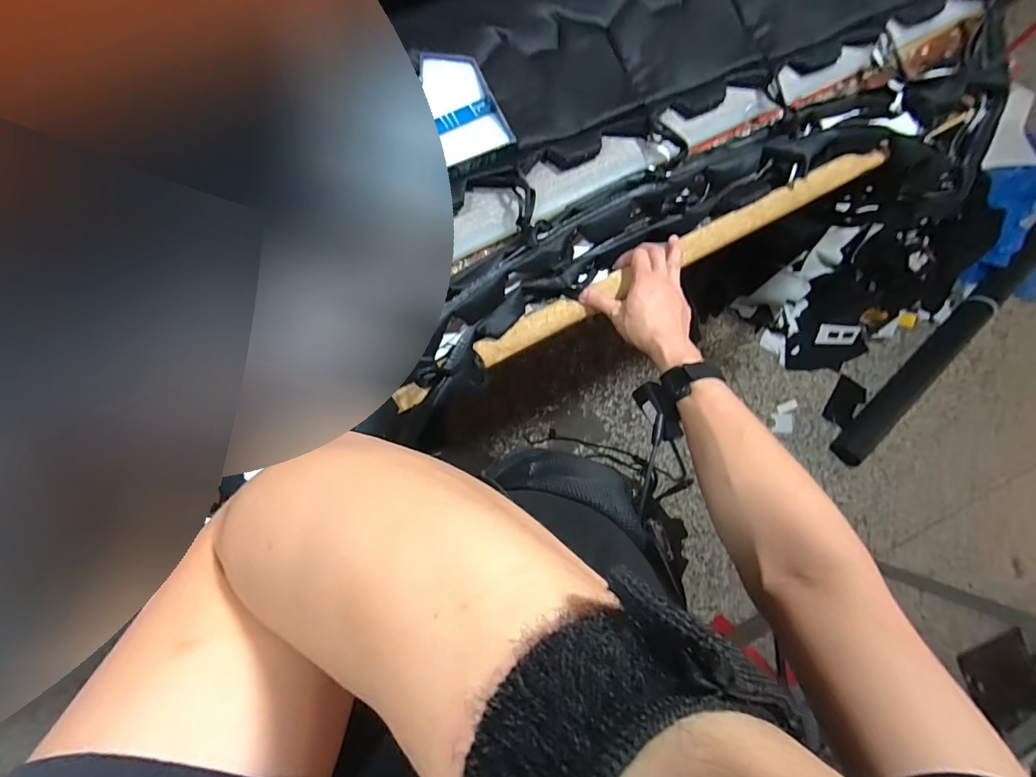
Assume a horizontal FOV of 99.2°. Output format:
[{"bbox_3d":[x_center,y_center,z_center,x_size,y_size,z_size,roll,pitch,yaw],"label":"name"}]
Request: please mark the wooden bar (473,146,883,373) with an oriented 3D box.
[{"bbox_3d":[0.231,-0.191,0.594,0.637,0.015,0.038,-29,95,-7],"label":"wooden bar"}]

